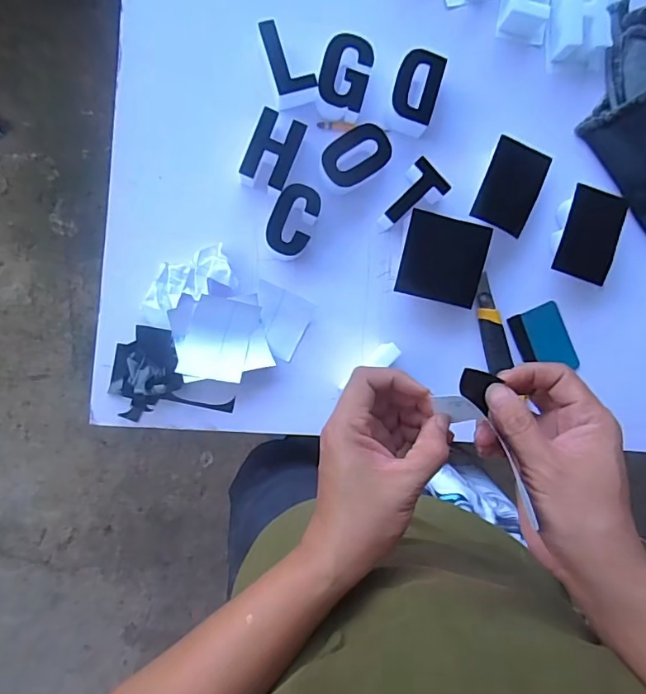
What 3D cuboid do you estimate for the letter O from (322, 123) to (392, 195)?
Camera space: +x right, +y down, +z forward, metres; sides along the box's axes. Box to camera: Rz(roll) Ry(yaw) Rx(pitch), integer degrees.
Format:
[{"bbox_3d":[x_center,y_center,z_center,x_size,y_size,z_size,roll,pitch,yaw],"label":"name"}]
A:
[{"bbox_3d":[0.038,-0.228,0.597,0.085,0.039,0.057,-31,95,-3],"label":"letter O"}]

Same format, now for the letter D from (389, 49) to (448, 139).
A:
[{"bbox_3d":[0.111,-0.311,0.603,0.054,0.044,0.082,18,91,-6],"label":"letter D"}]

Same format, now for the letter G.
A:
[{"bbox_3d":[0.025,-0.322,0.595,0.058,0.044,0.087,14,91,-6],"label":"letter G"}]

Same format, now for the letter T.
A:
[{"bbox_3d":[0.106,-0.182,0.607,0.086,0.040,0.052,-43,96,-2],"label":"letter T"}]

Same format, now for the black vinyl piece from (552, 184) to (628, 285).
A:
[{"bbox_3d":[0.337,-0.139,0.616,0.074,0.011,0.107,14,99,-11],"label":"black vinyl piece"}]

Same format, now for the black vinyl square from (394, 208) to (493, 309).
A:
[{"bbox_3d":[0.148,-0.105,0.599,0.104,0.005,0.100,11,96,-10],"label":"black vinyl square"}]

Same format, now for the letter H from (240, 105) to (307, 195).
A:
[{"bbox_3d":[-0.061,-0.228,0.591,0.055,0.046,0.088,22,90,-6],"label":"letter H"}]

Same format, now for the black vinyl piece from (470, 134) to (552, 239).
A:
[{"bbox_3d":[0.233,-0.197,0.608,0.069,0.007,0.099,21,104,-3],"label":"black vinyl piece"}]

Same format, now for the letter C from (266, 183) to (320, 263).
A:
[{"bbox_3d":[-0.037,-0.149,0.592,0.052,0.041,0.085,21,91,-6],"label":"letter C"}]

